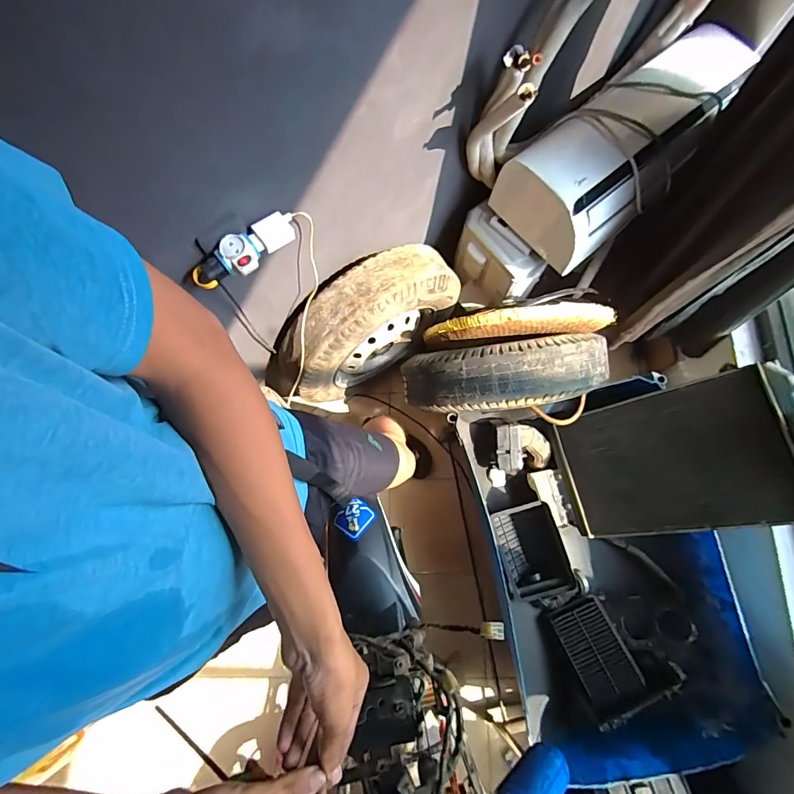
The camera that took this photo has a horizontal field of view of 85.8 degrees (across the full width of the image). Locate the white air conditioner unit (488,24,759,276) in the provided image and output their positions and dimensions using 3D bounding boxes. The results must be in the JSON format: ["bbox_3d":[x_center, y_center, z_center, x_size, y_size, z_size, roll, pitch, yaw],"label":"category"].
[{"bbox_3d":[0.614,-0.668,1.124,0.712,0.190,0.311,-38,80,-8],"label":"white air conditioner unit"}]

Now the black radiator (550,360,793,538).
[{"bbox_3d":[0.715,0.167,1.120,0.047,0.582,0.357,-5,77,-44],"label":"black radiator"}]

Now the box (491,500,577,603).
[{"bbox_3d":[0.385,0.444,1.248,0.186,0.115,0.264,-12,77,-3],"label":"box"}]

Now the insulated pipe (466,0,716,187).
[{"bbox_3d":[0.490,-0.811,0.937,0.807,0.511,0.139,-41,80,-9],"label":"insulated pipe"}]

